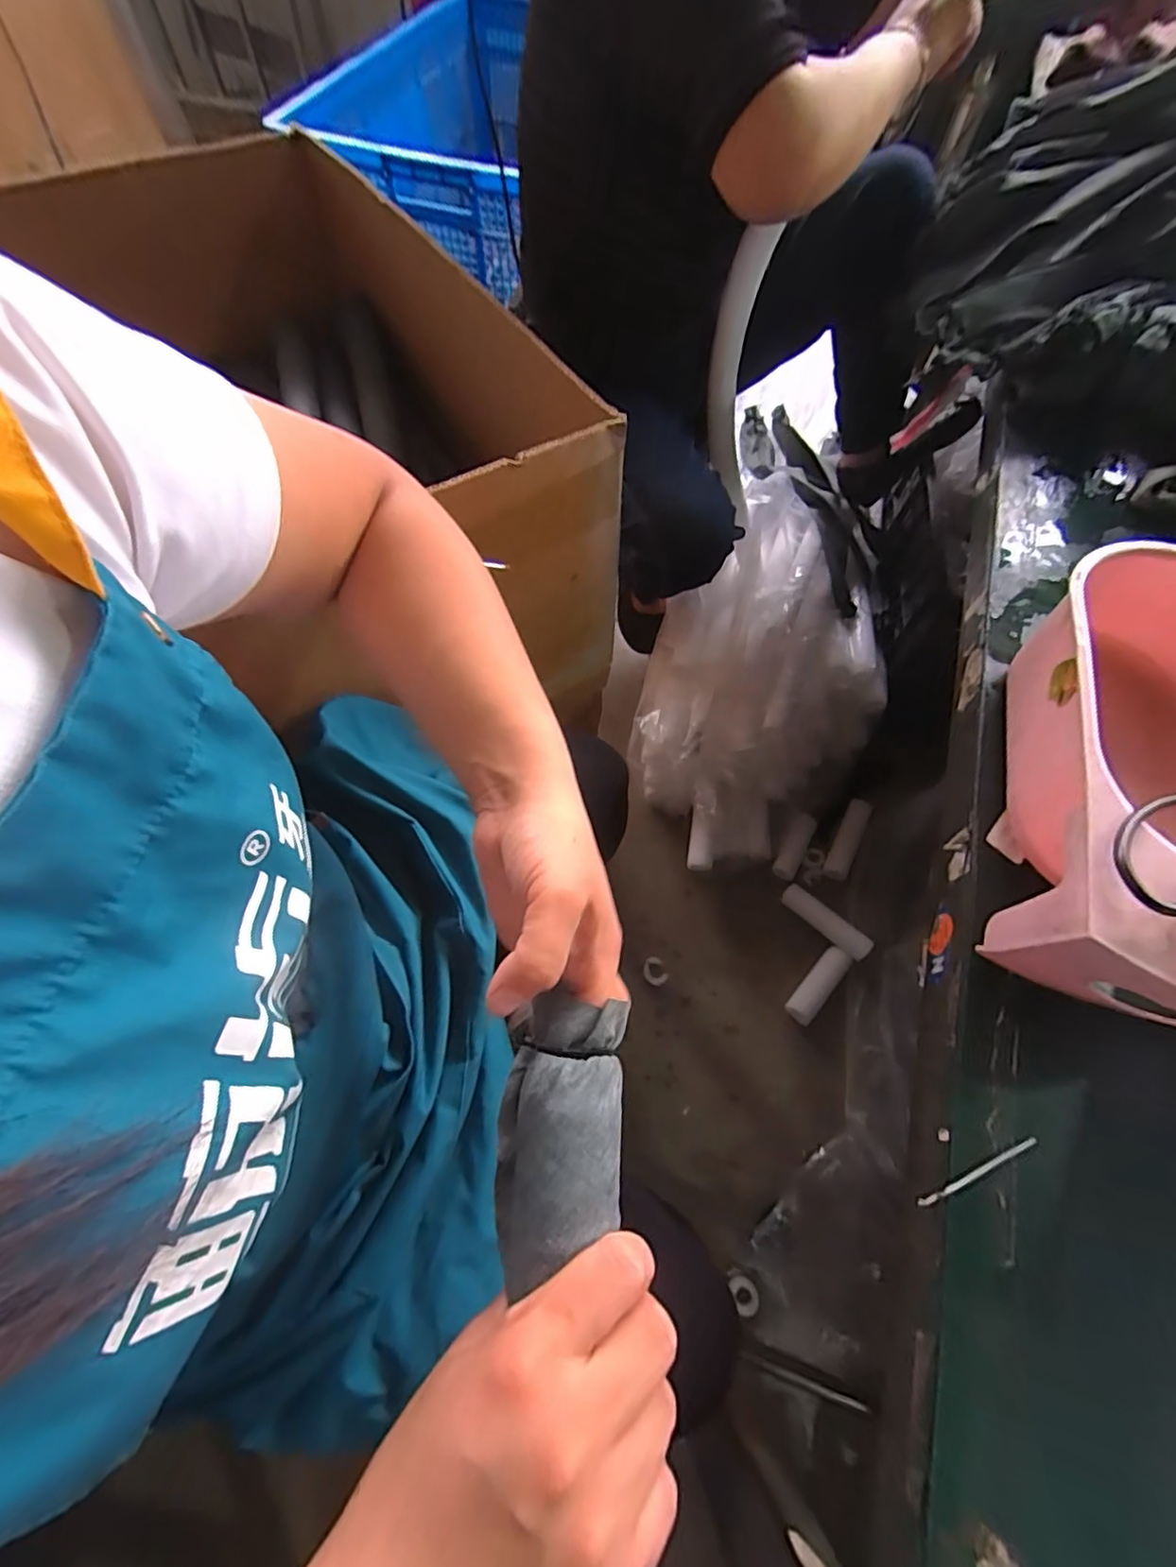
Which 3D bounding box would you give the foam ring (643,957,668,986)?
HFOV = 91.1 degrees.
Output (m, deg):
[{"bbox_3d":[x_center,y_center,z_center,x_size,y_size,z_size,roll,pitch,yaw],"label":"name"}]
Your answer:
[{"bbox_3d":[0.114,0.323,0.990,0.038,0.013,0.047,-30,68,-15],"label":"foam ring"}]

